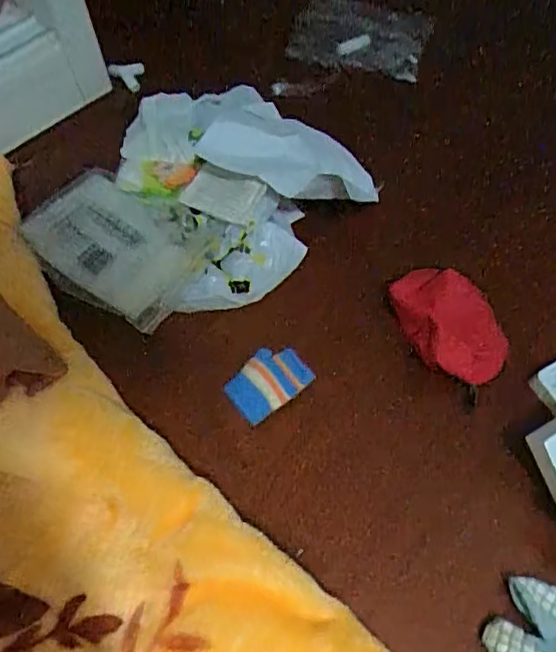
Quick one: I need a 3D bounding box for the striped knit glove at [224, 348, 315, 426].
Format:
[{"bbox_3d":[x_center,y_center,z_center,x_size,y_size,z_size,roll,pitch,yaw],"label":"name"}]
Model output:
[{"bbox_3d":[-0.010,0.056,0.583,0.079,0.008,0.057,-44,71,8],"label":"striped knit glove"}]

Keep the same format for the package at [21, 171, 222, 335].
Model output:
[{"bbox_3d":[-0.183,-0.096,0.658,0.214,0.034,0.144,30,67,16],"label":"package"}]

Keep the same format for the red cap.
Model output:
[{"bbox_3d":[0.175,-0.002,0.604,0.085,0.029,0.127,-21,64,-10],"label":"red cap"}]

